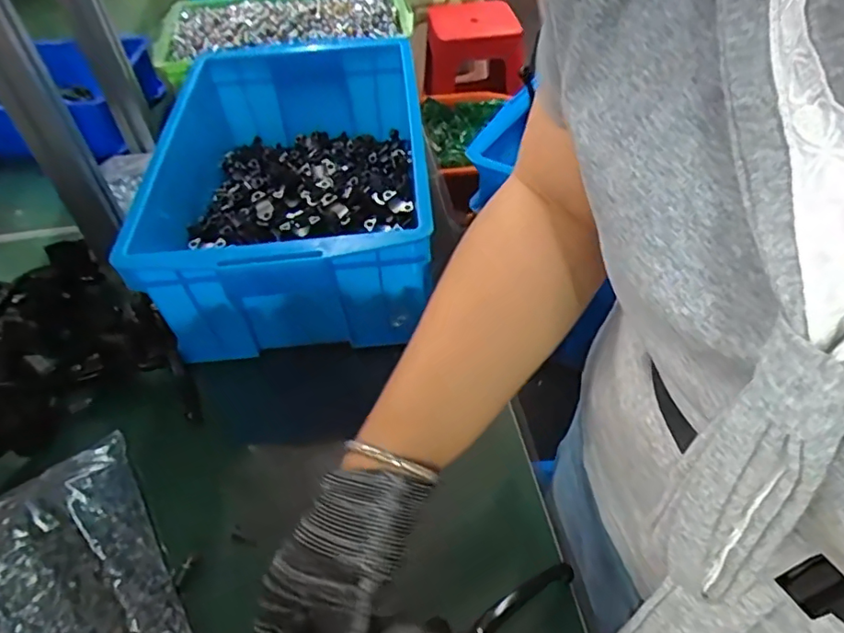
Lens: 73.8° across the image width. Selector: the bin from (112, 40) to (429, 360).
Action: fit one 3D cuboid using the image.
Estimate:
[{"bbox_3d":[-0.161,-0.170,0.709,0.318,0.154,0.465,-4,47,-2],"label":"bin"}]

